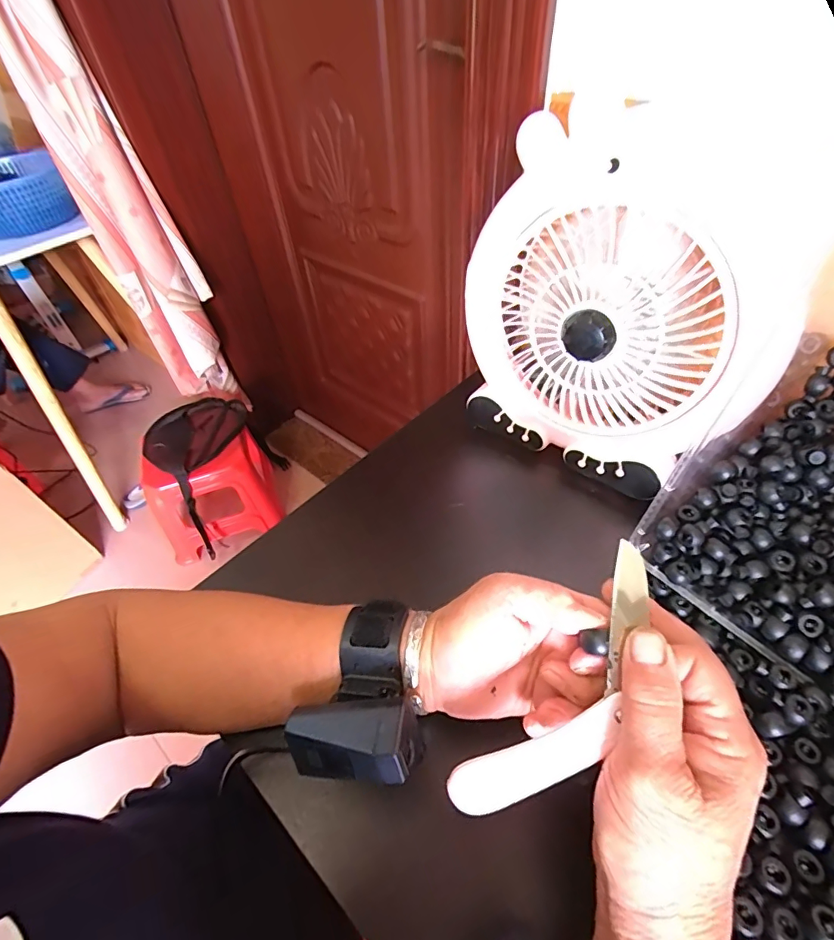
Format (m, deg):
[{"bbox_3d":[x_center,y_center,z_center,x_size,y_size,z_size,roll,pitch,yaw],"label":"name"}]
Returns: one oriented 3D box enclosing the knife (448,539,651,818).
[{"bbox_3d":[0.076,0.107,0.223,0.044,0.009,0.147,34,81,28],"label":"knife"}]

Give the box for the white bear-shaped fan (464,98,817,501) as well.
[{"bbox_3d":[0.145,-0.112,0.363,0.239,0.239,0.073,32,58,27],"label":"white bear-shaped fan"}]

